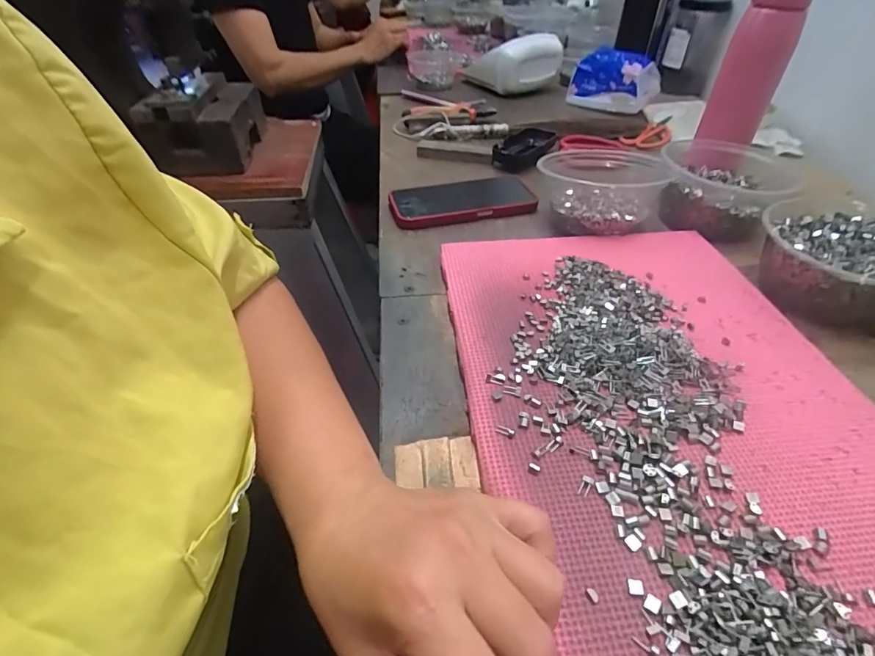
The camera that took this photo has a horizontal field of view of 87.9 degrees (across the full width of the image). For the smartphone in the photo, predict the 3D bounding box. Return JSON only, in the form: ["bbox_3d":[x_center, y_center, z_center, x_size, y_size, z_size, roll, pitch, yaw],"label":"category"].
[{"bbox_3d":[0.028,-0.155,0.540,0.168,0.009,0.084,-9,42,-6],"label":"smartphone"}]

